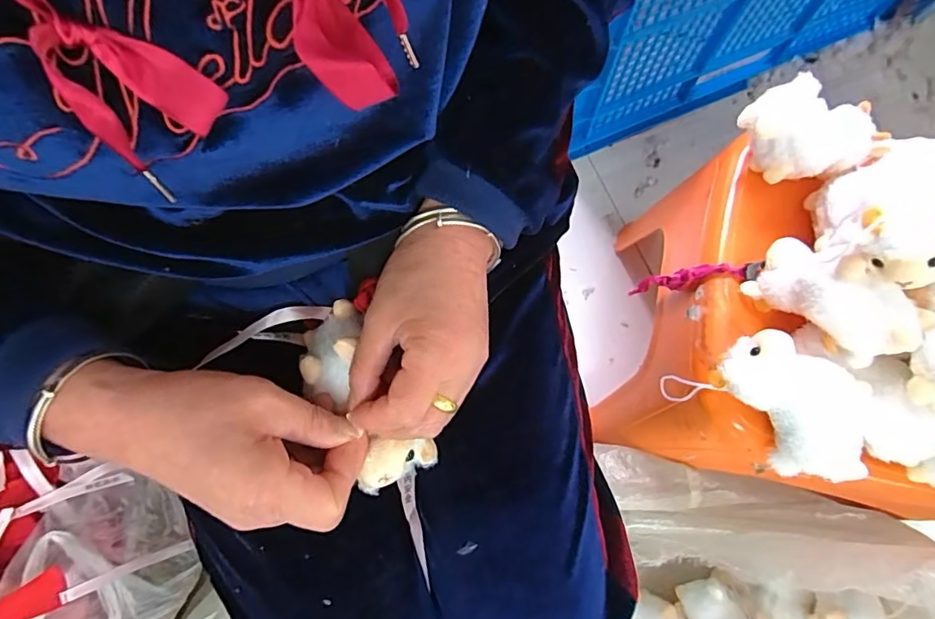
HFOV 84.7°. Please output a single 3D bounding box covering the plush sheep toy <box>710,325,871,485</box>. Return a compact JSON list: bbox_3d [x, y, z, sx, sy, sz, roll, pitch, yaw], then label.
[{"bbox_3d":[0.263,0.076,0.410,0.128,0.049,0.082,43,80,10],"label":"plush sheep toy"}]

